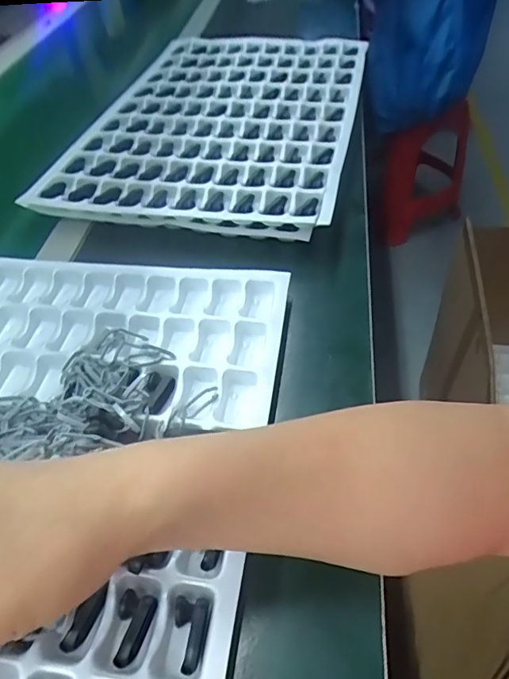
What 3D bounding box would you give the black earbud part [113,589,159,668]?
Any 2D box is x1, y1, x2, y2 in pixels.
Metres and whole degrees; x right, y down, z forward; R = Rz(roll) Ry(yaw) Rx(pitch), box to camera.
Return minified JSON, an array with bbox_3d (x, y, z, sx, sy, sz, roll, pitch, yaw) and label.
[{"bbox_3d":[-0.069,0.157,0.271,0.019,0.011,0.035,13,51,17],"label":"black earbud part"}]

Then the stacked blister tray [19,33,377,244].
[{"bbox_3d":[-0.038,-0.295,0.651,0.336,0.034,0.475,7,50,12],"label":"stacked blister tray"}]

